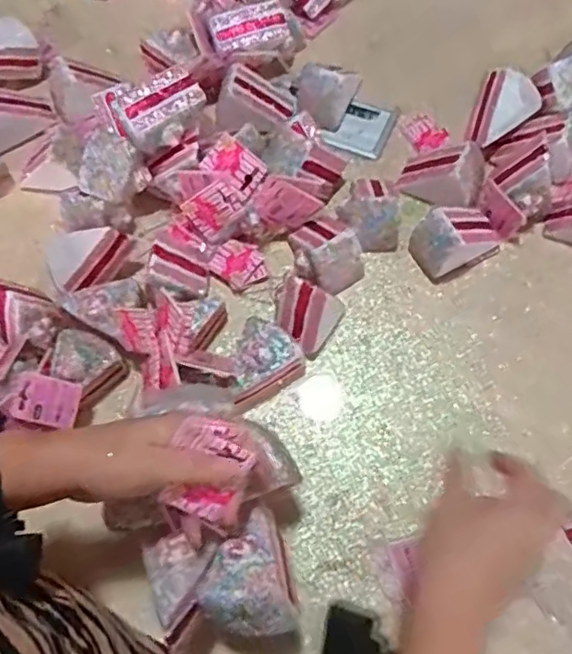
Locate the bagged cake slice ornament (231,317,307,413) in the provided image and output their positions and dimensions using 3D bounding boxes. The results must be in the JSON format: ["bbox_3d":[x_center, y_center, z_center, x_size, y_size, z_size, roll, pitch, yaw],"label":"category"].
[{"bbox_3d":[-0.030,0.035,0.604,0.082,0.066,0.062,-32,71,-9],"label":"bagged cake slice ornament"}]

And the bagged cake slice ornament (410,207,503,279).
[{"bbox_3d":[0.183,-0.098,0.638,0.093,0.063,0.060,-23,70,-6],"label":"bagged cake slice ornament"}]

